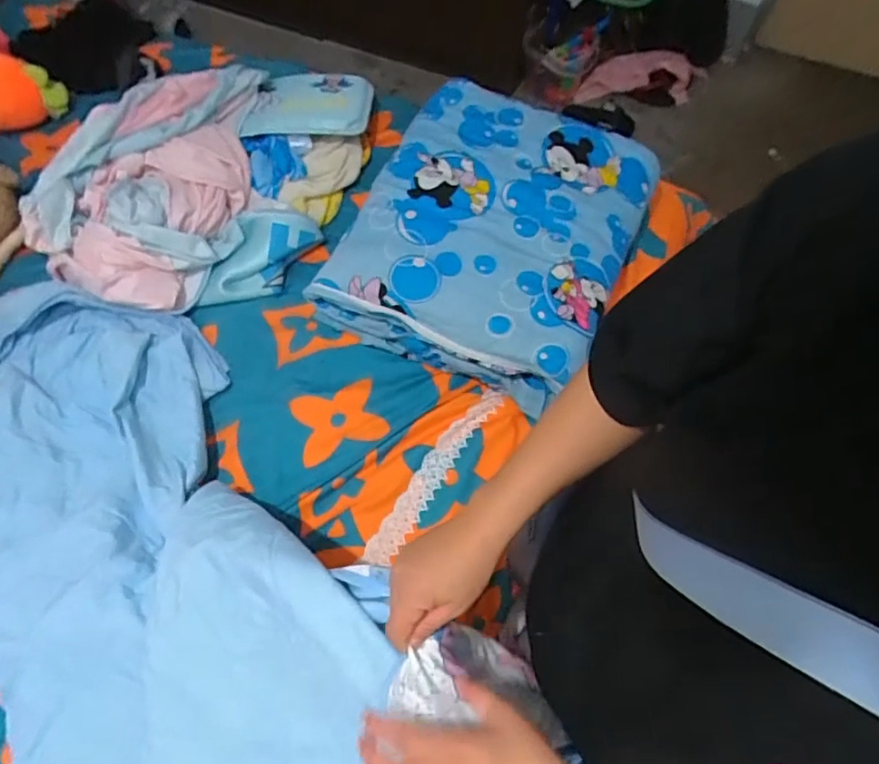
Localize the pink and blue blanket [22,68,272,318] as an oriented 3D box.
[{"bbox_3d":[-0.538,-0.398,1.074,0.368,0.115,0.535,11,66,7],"label":"pink and blue blanket"}]

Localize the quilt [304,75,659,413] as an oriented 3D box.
[{"bbox_3d":[0.092,-0.261,1.004,0.443,0.136,0.500,23,68,12],"label":"quilt"}]

